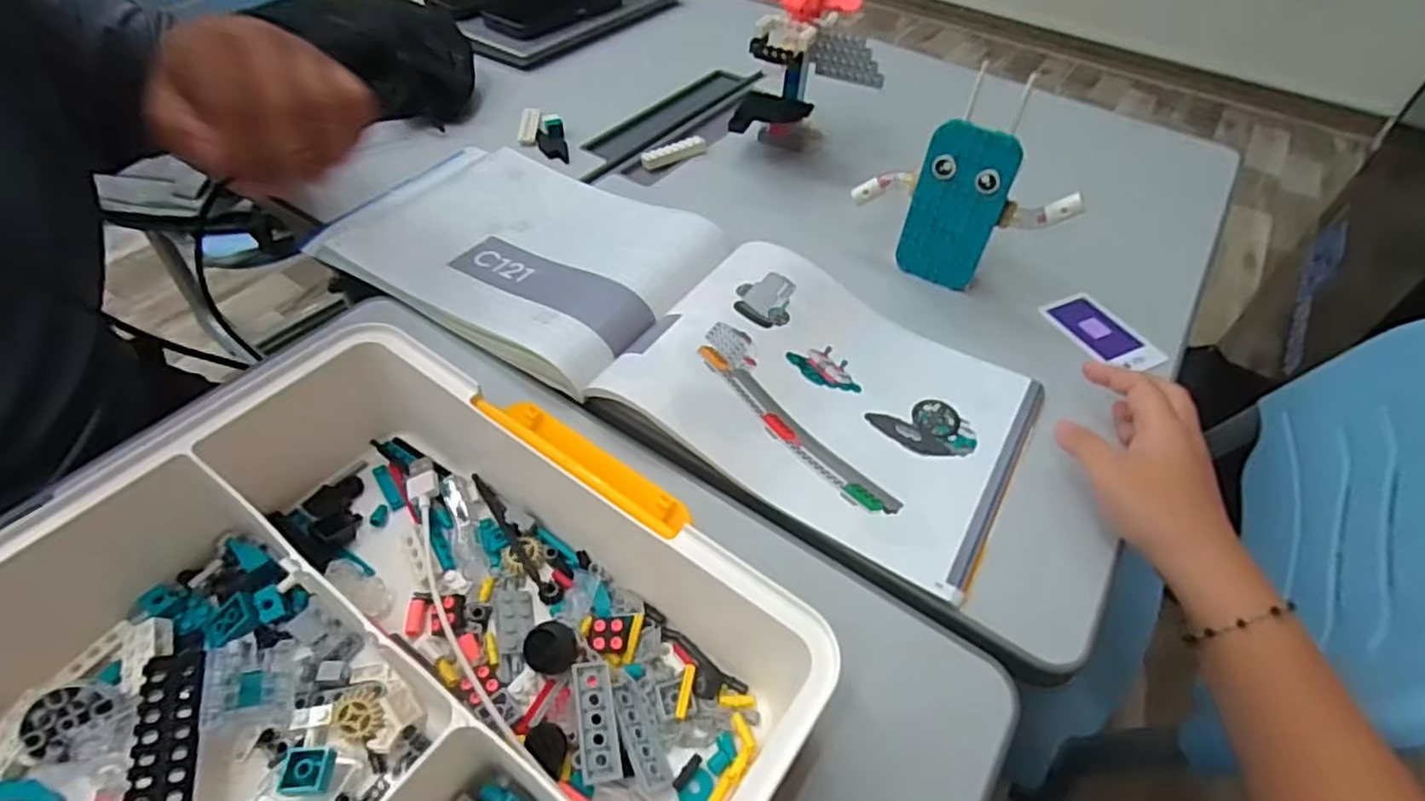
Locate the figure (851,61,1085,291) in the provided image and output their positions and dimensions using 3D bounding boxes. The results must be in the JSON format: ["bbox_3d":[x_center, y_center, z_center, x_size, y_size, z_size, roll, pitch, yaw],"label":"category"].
[{"bbox_3d":[0.188,-0.158,0.500,0.151,0.148,0.047,25,49,18],"label":"figure"}]

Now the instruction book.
[{"bbox_3d":[-0.035,-0.075,0.487,0.510,0.021,0.210,29,50,21],"label":"instruction book"}]

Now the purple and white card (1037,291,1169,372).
[{"bbox_3d":[0.294,-0.051,0.516,0.058,0.007,0.080,-11,49,-19],"label":"purple and white card"}]

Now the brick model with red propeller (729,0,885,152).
[{"bbox_3d":[0.088,-0.295,0.624,0.124,0.143,0.103,11,46,5],"label":"brick model with red propeller"}]

